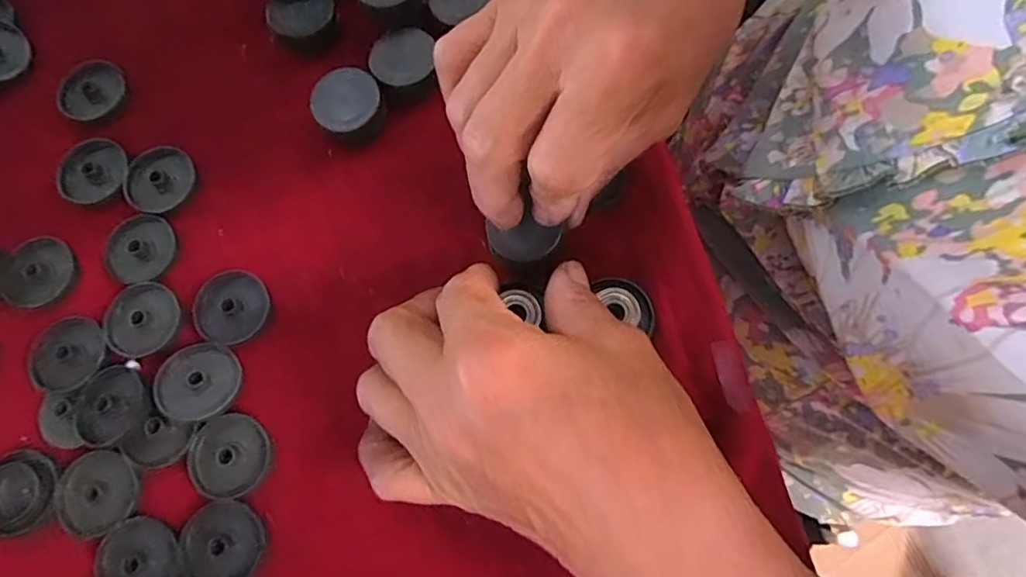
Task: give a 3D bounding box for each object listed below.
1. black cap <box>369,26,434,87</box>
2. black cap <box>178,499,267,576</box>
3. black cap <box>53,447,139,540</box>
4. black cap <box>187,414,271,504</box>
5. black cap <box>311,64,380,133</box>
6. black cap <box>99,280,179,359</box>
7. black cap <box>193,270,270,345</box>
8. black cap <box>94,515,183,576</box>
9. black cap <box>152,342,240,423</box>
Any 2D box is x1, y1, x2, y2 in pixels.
[{"bbox_3d":[-0.054,-0.112,0.269,0.031,0.006,0.026,-10,75,-1],"label":"black cap"},{"bbox_3d":[-0.117,0.102,0.222,0.033,0.004,0.032,0,75,1],"label":"black cap"},{"bbox_3d":[-0.173,0.084,0.228,0.032,0.004,0.032,0,75,1],"label":"black cap"},{"bbox_3d":[-0.118,0.069,0.230,0.032,0.004,0.033,0,75,1],"label":"black cap"},{"bbox_3d":[-0.080,-0.090,0.267,0.032,0.010,0.029,-35,77,-7],"label":"black cap"},{"bbox_3d":[-0.166,0.013,0.247,0.033,0.004,0.032,-23,76,-5],"label":"black cap"},{"bbox_3d":[-0.127,0.008,0.248,0.032,0.005,0.033,0,75,1],"label":"black cap"},{"bbox_3d":[-0.151,0.109,0.220,0.032,0.004,0.032,0,75,1],"label":"black cap"},{"bbox_3d":[-0.135,0.040,0.238,0.034,0.005,0.032,0,75,1],"label":"black cap"}]

